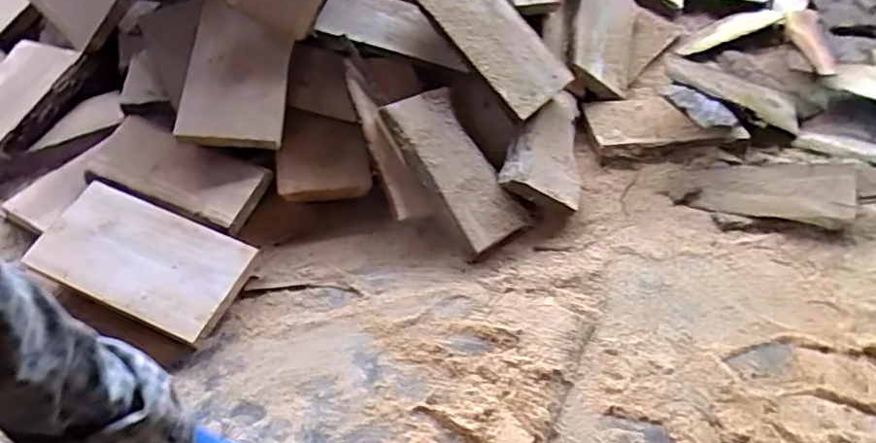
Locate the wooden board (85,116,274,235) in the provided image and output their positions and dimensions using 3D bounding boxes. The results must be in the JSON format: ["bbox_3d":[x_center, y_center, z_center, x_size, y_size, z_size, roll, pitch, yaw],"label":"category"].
[{"bbox_3d":[-0.725,-0.143,1.624,0.507,0.034,0.216,20,50,16],"label":"wooden board"}]

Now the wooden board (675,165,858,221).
[{"bbox_3d":[0.893,-0.081,1.579,0.415,0.030,0.153,2,72,8],"label":"wooden board"}]

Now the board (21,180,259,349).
[{"bbox_3d":[-0.761,0.093,1.501,0.520,0.038,0.279,22,67,10],"label":"board"}]

